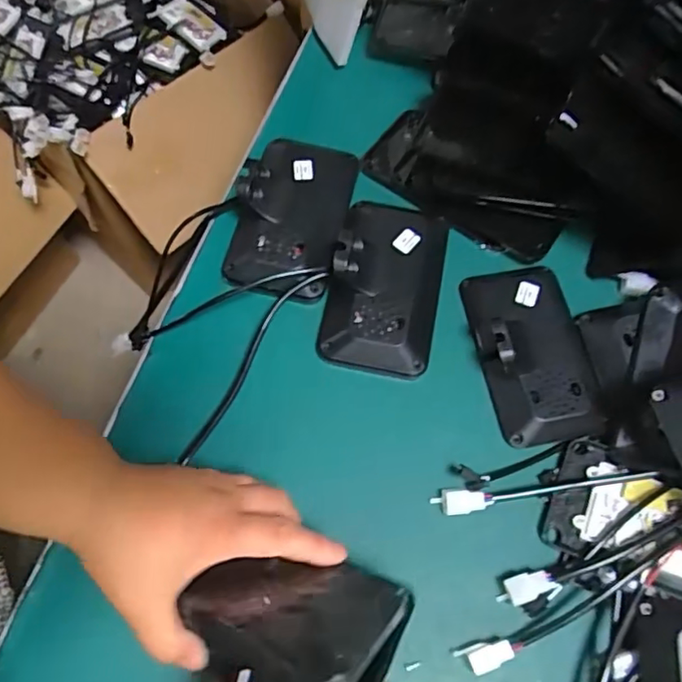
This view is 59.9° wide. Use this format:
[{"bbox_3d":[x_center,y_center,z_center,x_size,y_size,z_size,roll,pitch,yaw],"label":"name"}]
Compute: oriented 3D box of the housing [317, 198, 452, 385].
[{"bbox_3d":[0.040,-0.055,0.495,0.092,0.043,0.156,13,66,4],"label":"housing"}]

